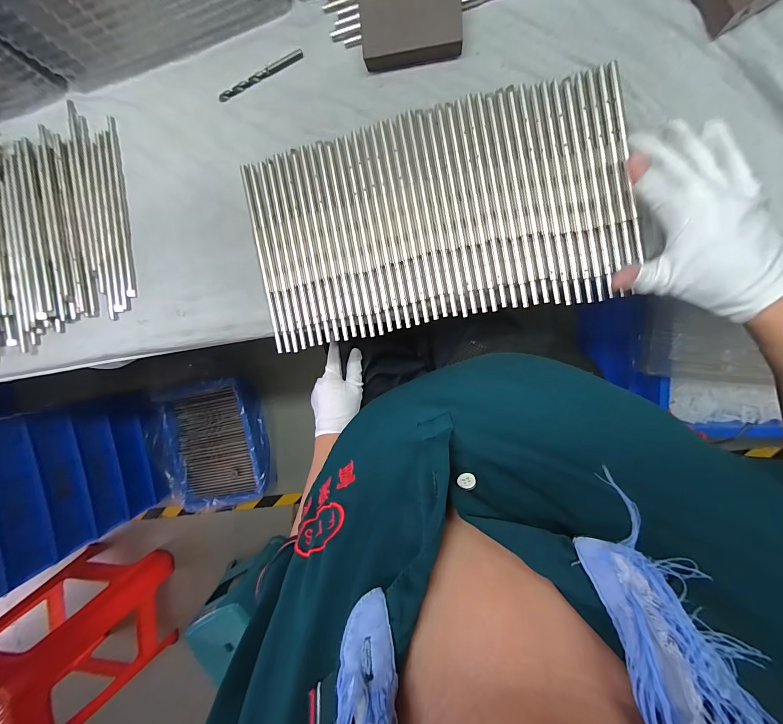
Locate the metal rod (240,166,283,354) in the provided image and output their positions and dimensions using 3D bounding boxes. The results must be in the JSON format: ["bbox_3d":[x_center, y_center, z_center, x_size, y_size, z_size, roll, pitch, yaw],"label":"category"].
[{"bbox_3d":[-0.146,-0.114,0.383,0.009,0.004,0.209,-10,92,9],"label":"metal rod"}]

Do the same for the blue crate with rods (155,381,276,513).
[{"bbox_3d":[-0.627,0.286,1.174,0.402,0.111,0.431,-9,92,9],"label":"blue crate with rods"}]

